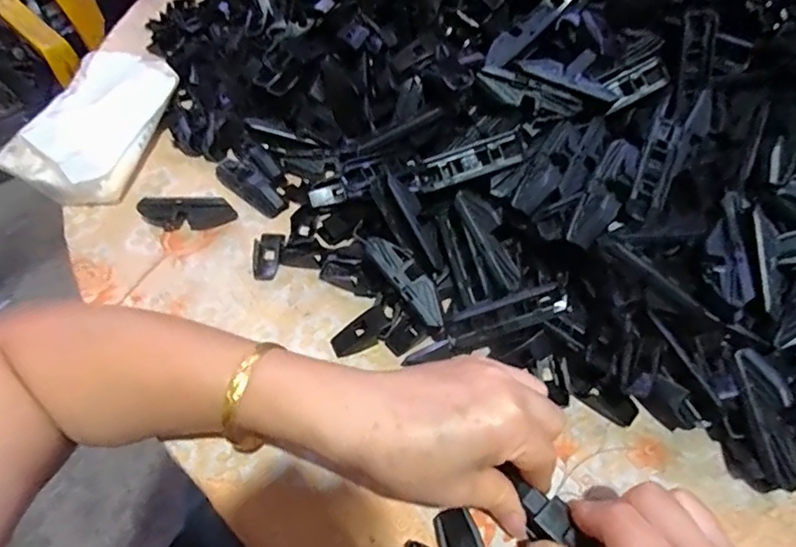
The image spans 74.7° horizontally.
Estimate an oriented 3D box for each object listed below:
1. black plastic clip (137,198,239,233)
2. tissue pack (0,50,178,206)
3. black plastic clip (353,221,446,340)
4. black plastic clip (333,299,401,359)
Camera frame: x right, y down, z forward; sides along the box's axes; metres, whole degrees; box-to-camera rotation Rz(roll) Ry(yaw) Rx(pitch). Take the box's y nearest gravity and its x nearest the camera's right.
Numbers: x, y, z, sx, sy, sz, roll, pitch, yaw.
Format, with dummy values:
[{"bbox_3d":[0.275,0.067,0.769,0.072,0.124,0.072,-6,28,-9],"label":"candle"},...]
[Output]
[{"bbox_3d":[-0.162,-0.046,0.402,0.069,0.019,0.016,-2,55,2],"label":"black plastic clip"},{"bbox_3d":[-0.248,-0.124,0.429,0.090,0.051,0.138,11,56,11],"label":"tissue pack"},{"bbox_3d":[0.004,0.002,0.335,0.024,0.007,0.088,-35,80,-20],"label":"black plastic clip"},{"bbox_3d":[-0.021,0.038,0.342,0.047,0.009,0.019,-37,60,-6],"label":"black plastic clip"}]

